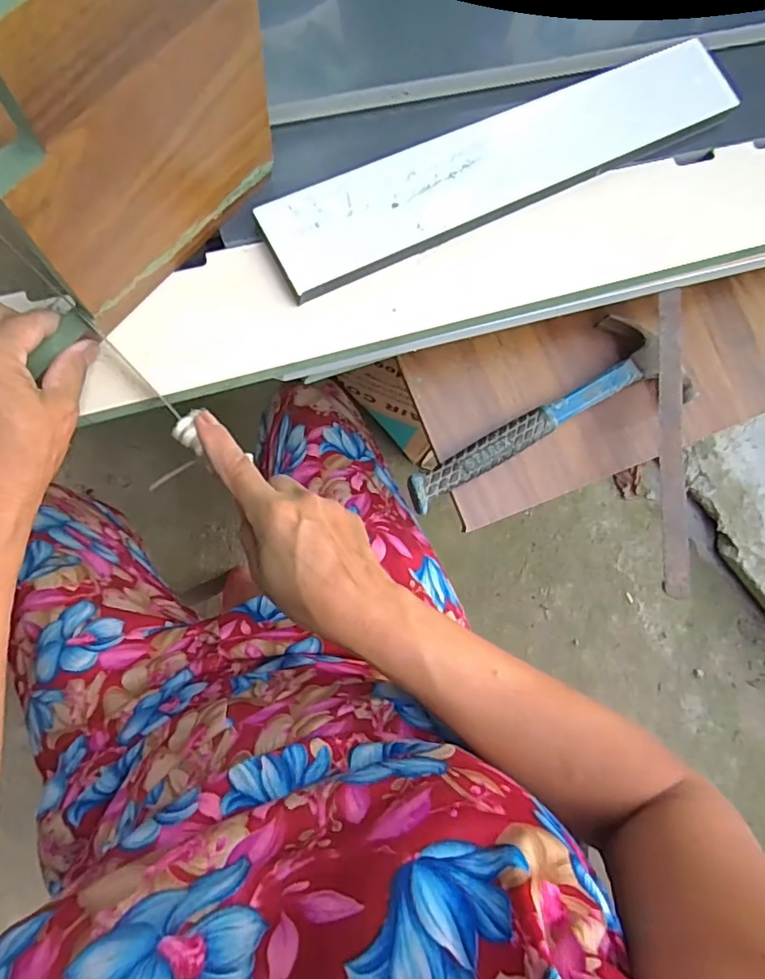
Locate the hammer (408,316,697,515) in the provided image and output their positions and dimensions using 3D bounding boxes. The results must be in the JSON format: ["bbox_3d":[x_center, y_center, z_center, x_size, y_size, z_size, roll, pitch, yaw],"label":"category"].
[{"bbox_3d":[0.140,-0.062,0.477,0.272,0.026,0.089,-30,90,-14],"label":"hammer"}]

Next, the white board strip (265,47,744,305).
[{"bbox_3d":[0.096,-0.246,0.409,0.385,0.016,0.074,-27,89,-14],"label":"white board strip"}]

